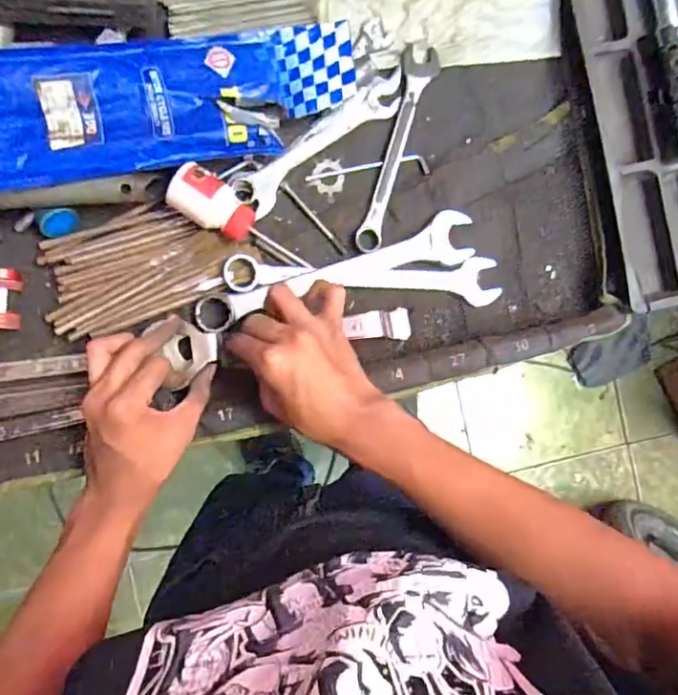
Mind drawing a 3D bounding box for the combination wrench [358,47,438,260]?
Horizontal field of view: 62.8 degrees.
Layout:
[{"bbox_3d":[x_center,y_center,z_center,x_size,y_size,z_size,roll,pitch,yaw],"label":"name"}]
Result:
[{"bbox_3d":[0.051,-0.183,0.512,0.031,0.007,0.196,17,86,-7],"label":"combination wrench"}]

